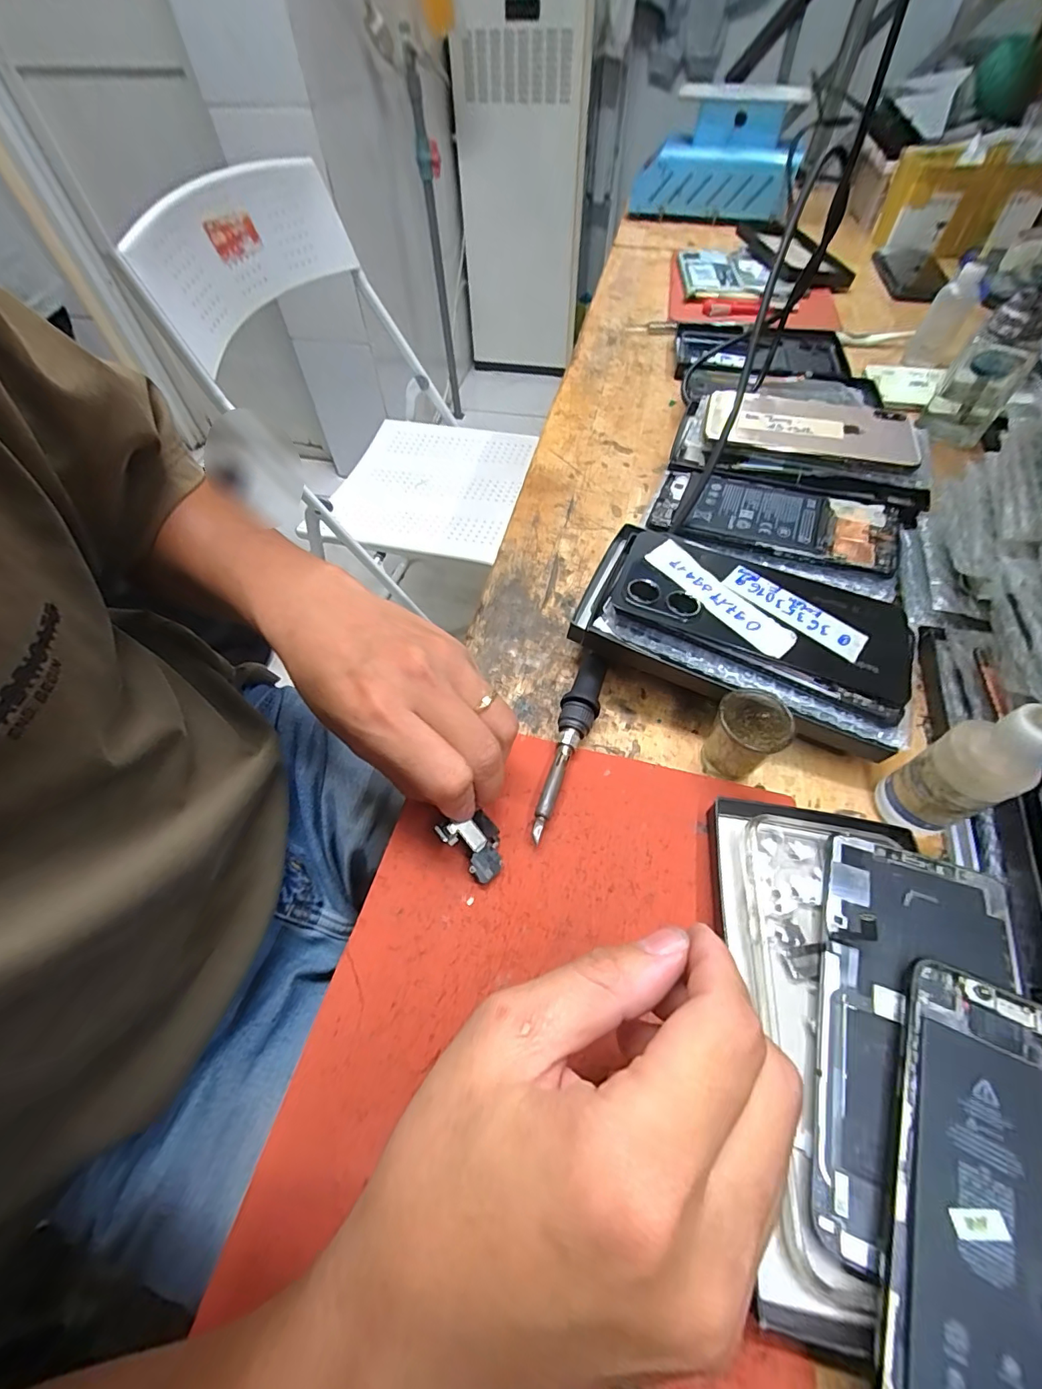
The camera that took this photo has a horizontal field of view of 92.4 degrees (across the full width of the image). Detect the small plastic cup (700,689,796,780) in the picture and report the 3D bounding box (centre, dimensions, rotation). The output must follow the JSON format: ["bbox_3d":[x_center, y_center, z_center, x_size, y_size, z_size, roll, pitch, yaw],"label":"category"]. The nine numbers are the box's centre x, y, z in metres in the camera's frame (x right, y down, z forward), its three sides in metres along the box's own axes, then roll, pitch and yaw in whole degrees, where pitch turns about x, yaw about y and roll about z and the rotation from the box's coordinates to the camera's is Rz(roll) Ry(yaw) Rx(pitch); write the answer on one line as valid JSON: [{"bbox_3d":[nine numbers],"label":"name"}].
[{"bbox_3d":[0.120,0.022,0.270,0.035,0.039,0.033,-1,56,1],"label":"small plastic cup"}]

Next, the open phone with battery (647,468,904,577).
[{"bbox_3d":[0.181,-0.128,0.360,0.163,0.008,0.084,16,61,14],"label":"open phone with battery"}]

